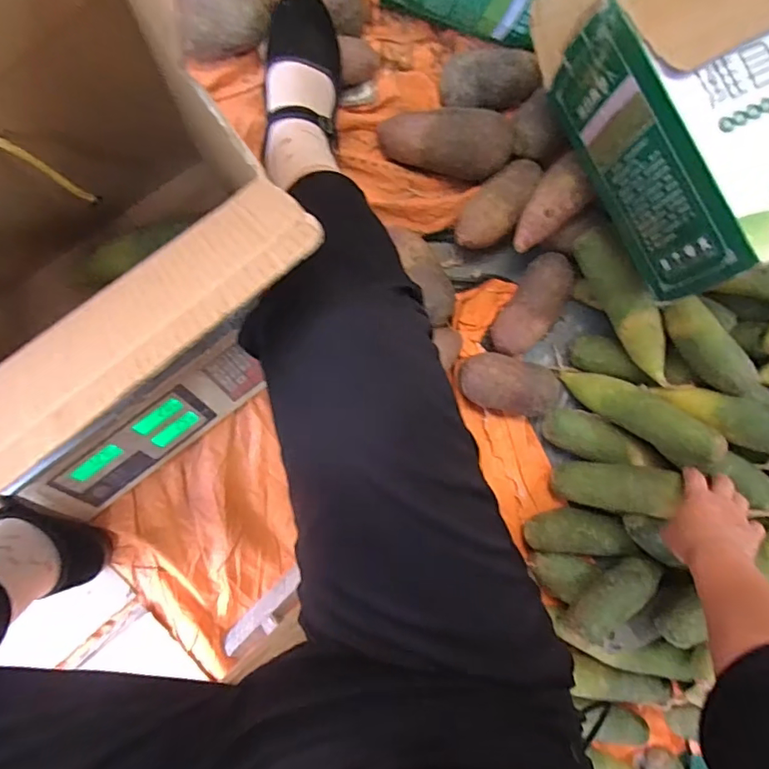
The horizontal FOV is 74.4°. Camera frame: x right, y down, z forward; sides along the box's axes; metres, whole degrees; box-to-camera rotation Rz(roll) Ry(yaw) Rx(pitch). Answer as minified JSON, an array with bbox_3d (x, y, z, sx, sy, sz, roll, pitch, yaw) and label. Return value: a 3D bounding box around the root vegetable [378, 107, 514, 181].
[{"bbox_3d":[0.075,-0.302,0.628,0.169,0.051,0.074,8,91,4],"label":"root vegetable"}]

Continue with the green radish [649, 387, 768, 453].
[{"bbox_3d":[0.437,0.043,0.603,0.204,0.053,0.057,21,89,22],"label":"green radish"}]

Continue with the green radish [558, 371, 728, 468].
[{"bbox_3d":[0.323,0.036,0.648,0.051,0.203,0.055,-51,143,-3],"label":"green radish"}]

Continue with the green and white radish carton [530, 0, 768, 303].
[{"bbox_3d":[0.376,-0.312,0.496,0.344,0.154,0.321,-28,96,-6],"label":"green and white radish carton"}]

